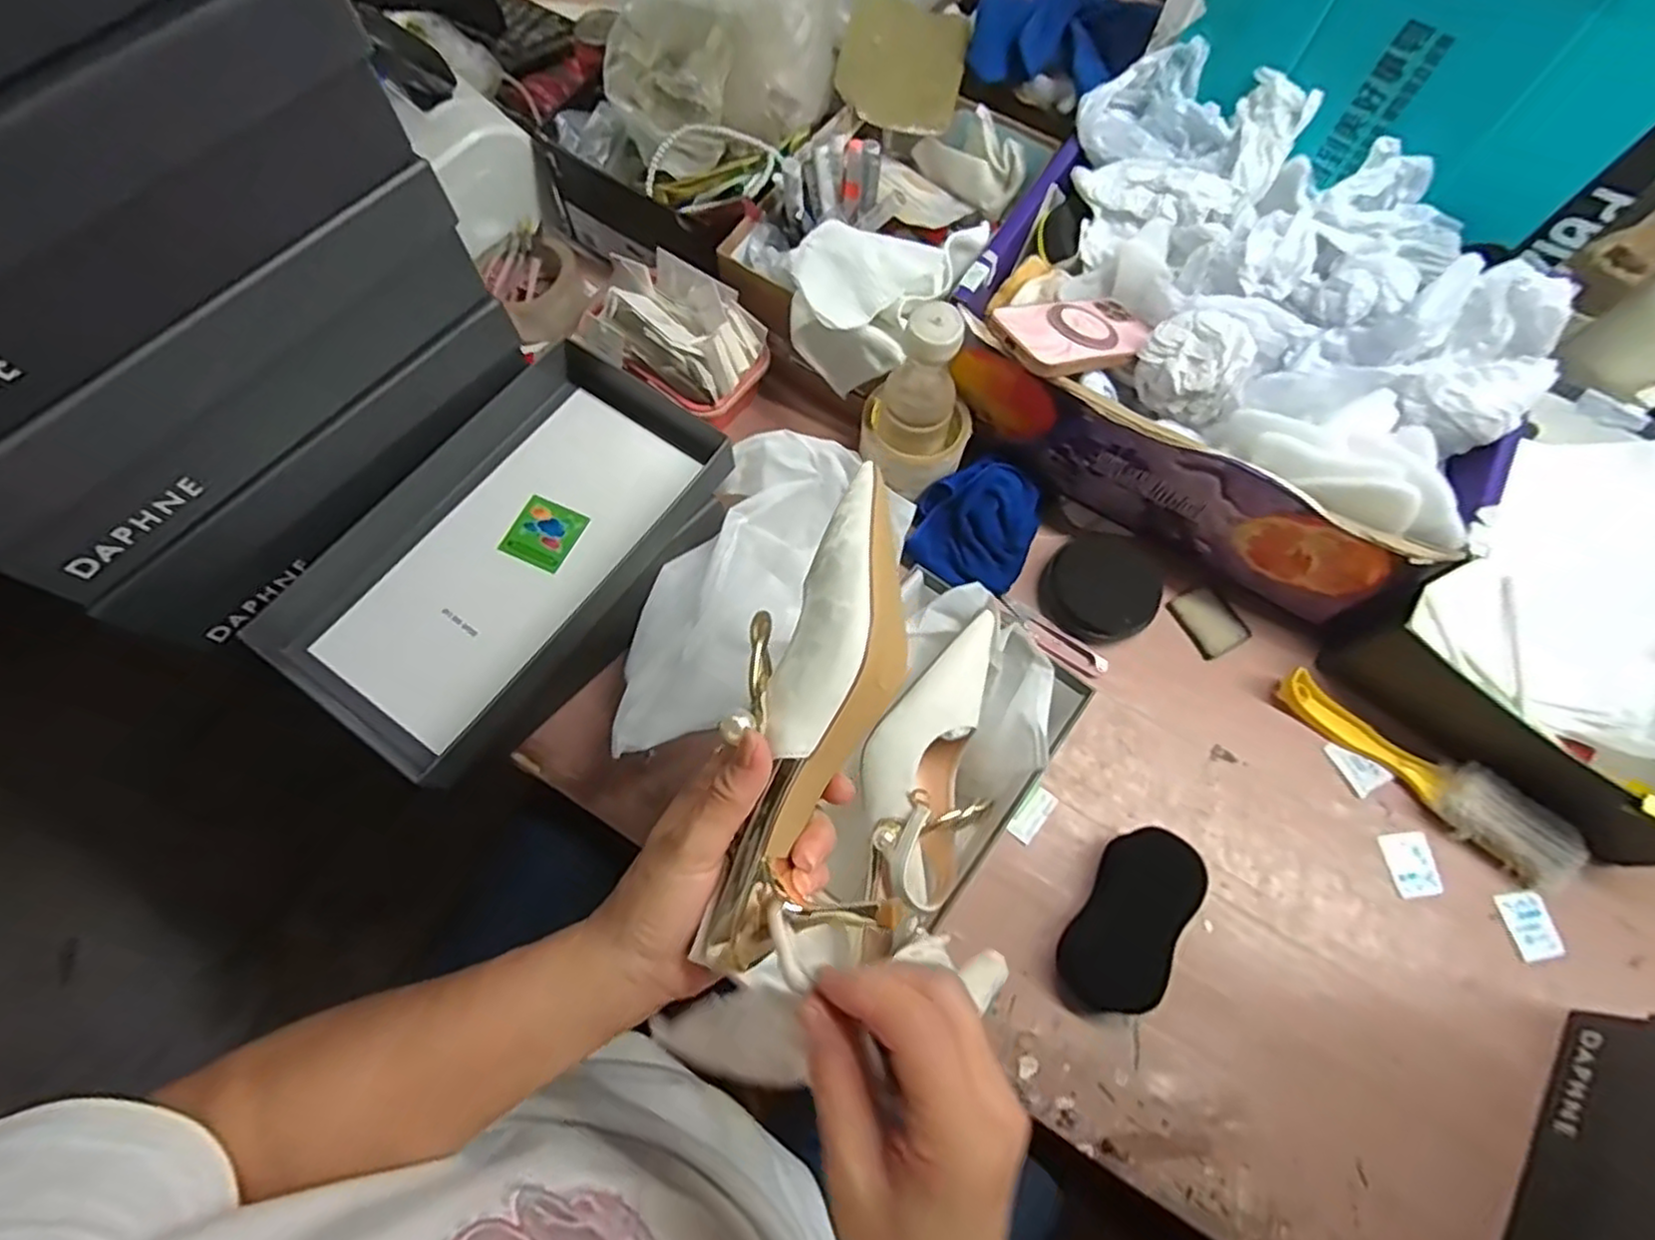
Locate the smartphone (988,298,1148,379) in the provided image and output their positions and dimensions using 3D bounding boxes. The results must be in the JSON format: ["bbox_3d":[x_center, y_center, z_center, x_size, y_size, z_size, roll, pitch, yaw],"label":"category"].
[{"bbox_3d":[0.196,-0.225,0.555,0.145,0.015,0.073,-23,71,-29],"label":"smartphone"}]

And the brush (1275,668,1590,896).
[{"bbox_3d":[0.461,0.116,0.553,0.227,0.041,0.050,39,73,12],"label":"brush"}]

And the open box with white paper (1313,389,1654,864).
[{"bbox_3d":[0.600,-0.009,0.563,0.265,0.096,0.322,41,74,13],"label":"open box with white paper"}]

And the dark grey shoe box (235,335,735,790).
[{"bbox_3d":[-0.216,-0.053,0.521,0.171,0.070,0.334,33,72,10],"label":"dark grey shoe box"}]

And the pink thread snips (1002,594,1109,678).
[{"bbox_3d":[0.189,0.014,0.602,0.100,0.010,0.025,39,73,12],"label":"pink thread snips"}]

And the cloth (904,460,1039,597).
[{"bbox_3d":[0.129,-0.082,0.610,0.103,0.050,0.099,19,70,5],"label":"cloth"}]

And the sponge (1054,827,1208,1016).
[{"bbox_3d":[0.218,0.219,0.512,0.061,0.037,0.133,30,72,9],"label":"sponge"}]

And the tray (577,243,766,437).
[{"bbox_3d":[-0.134,-0.252,0.627,0.159,0.063,0.099,33,72,10],"label":"tray"}]

